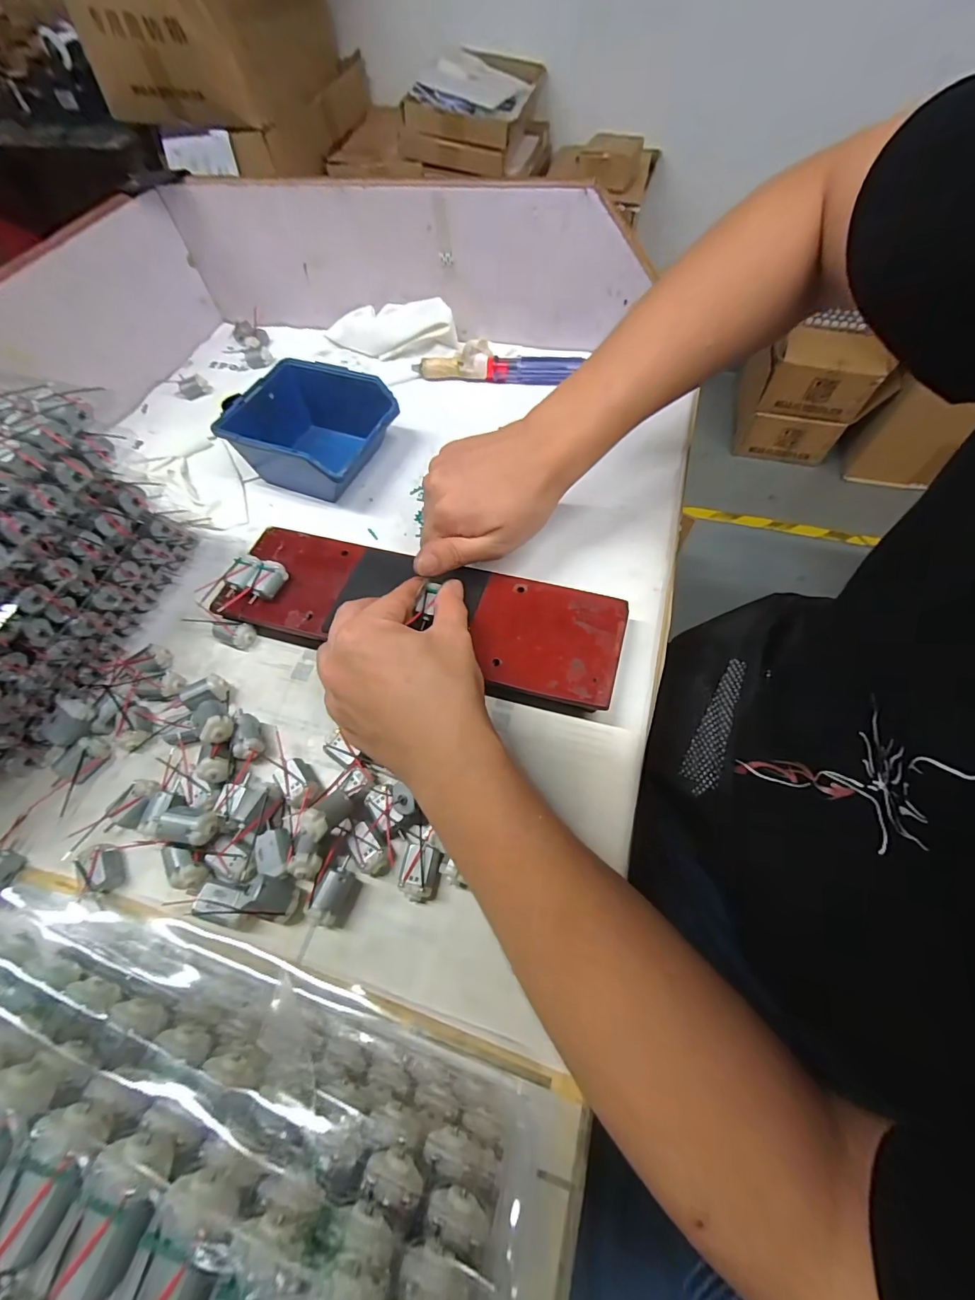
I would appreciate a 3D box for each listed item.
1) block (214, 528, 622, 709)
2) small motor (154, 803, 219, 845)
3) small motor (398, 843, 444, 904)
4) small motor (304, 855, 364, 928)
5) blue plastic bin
[{"bbox_3d":[-0.051,-0.027,0.329,0.284,0.020,0.088,13,63,11],"label":"block"},{"bbox_3d":[-0.171,0.101,0.264,0.030,0.017,0.019,8,63,7],"label":"small motor"},{"bbox_3d":[-0.037,0.126,0.259,0.021,0.014,0.028,10,63,8],"label":"small motor"},{"bbox_3d":[-0.083,0.134,0.254,0.018,0.020,0.033,18,64,12],"label":"small motor"},{"bbox_3d":[-0.153,-0.195,0.418,0.124,0.062,0.108,21,65,13],"label":"blue plastic bin"}]

